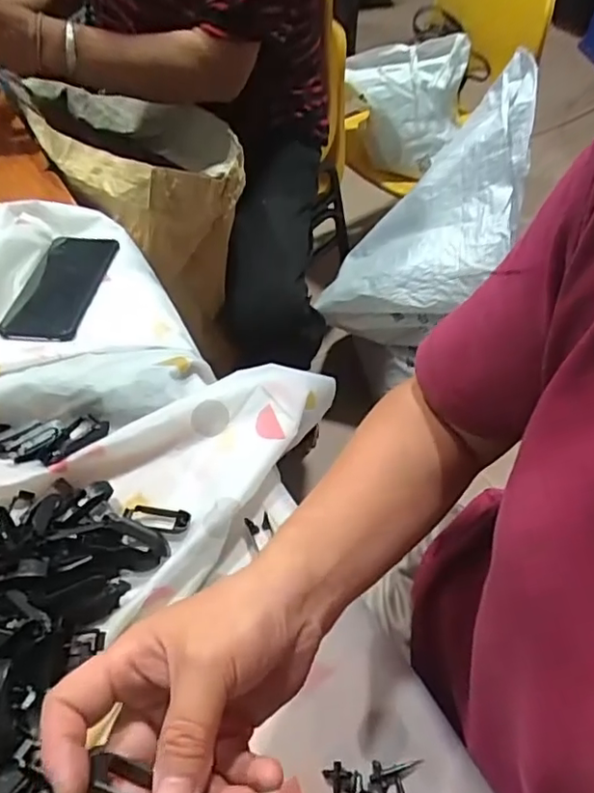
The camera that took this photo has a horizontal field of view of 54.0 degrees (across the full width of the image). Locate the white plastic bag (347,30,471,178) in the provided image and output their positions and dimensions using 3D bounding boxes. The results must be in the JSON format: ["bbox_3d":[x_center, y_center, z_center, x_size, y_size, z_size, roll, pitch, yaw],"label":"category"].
[{"bbox_3d":[0.211,-0.585,1.179,0.223,0.222,0.178,9,53,5],"label":"white plastic bag"}]

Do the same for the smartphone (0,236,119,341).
[{"bbox_3d":[-0.249,-0.118,0.618,0.078,0.009,0.161,5,53,4],"label":"smartphone"}]

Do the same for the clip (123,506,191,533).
[{"bbox_3d":[-0.110,0.093,0.454,0.057,0.013,0.017,14,53,8],"label":"clip"}]

